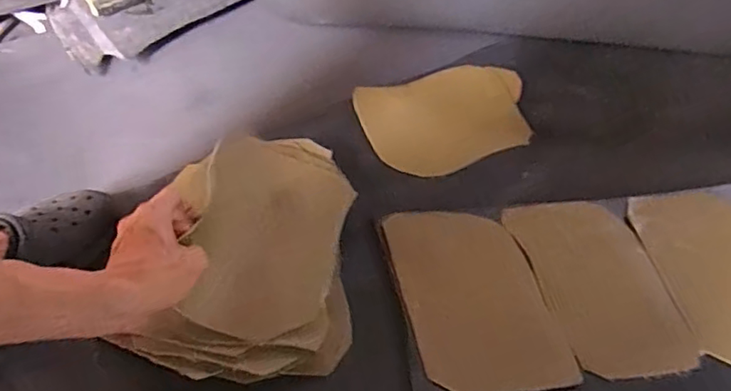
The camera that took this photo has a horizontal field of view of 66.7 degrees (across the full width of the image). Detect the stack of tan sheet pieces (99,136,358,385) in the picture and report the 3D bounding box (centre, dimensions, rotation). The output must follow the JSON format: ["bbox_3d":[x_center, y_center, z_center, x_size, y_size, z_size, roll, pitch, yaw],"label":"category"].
[{"bbox_3d":[-0.109,0.048,0.607,0.204,0.031,0.305,14,48,-3],"label":"stack of tan sheet pieces"}]

